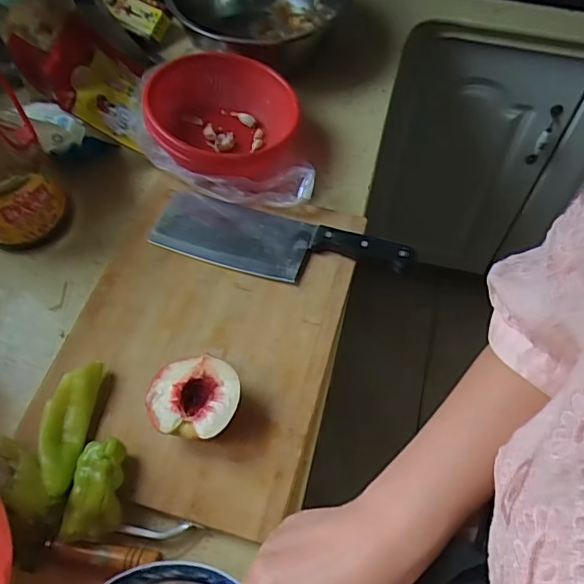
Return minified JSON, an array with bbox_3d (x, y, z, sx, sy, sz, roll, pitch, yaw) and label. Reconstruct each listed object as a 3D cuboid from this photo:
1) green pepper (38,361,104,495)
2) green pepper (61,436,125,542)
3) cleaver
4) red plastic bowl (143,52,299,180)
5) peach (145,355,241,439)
[{"bbox_3d":[-0.196,0.117,0.484,0.038,0.030,0.111,4,59,2],"label":"green pepper"},{"bbox_3d":[-0.163,0.164,0.463,0.043,0.030,0.076,4,59,2],"label":"green pepper"},{"bbox_3d":[-0.015,-0.050,0.591,0.270,0.028,0.080,14,60,8],"label":"cleaver"},{"bbox_3d":[-0.079,-0.189,0.629,0.153,0.094,0.136,14,60,8],"label":"red plastic bowl"},{"bbox_3d":[-0.085,0.097,0.496,0.076,0.041,0.068,9,59,5],"label":"peach"}]

